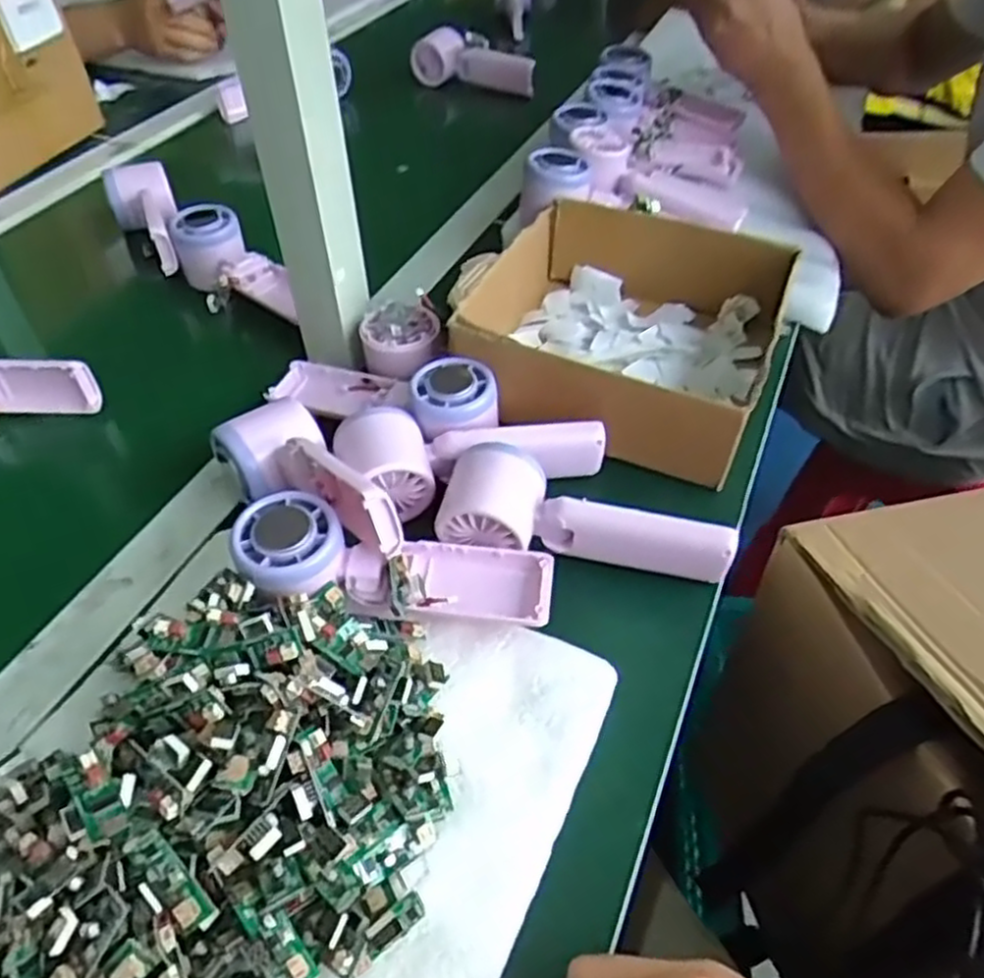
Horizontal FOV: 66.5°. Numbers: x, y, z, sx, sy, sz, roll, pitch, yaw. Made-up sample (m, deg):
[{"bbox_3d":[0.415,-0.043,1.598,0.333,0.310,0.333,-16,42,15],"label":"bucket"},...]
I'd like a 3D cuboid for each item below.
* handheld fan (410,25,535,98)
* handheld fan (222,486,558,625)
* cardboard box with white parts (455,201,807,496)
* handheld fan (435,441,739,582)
[{"bbox_3d":[-0.020,-0.535,0.940,0.163,0.051,0.044,14,49,12],"label":"handheld fan"},{"bbox_3d":[-0.052,0.045,0.398,0.167,0.059,0.058,7,48,6],"label":"handheld fan"},{"bbox_3d":[0.100,-0.123,0.559,0.202,0.069,0.219,18,50,15],"label":"cardboard box with white parts"},{"bbox_3d":[0.055,0.017,0.438,0.167,0.042,0.055,8,48,7],"label":"handheld fan"}]

